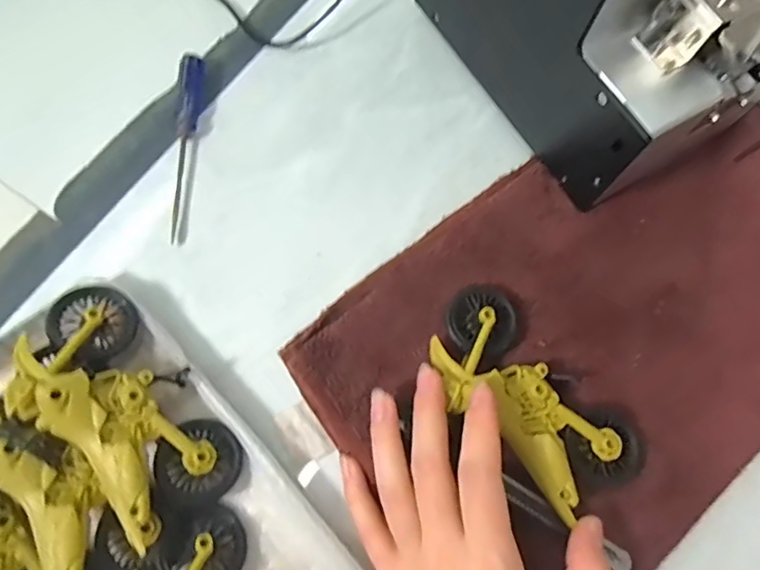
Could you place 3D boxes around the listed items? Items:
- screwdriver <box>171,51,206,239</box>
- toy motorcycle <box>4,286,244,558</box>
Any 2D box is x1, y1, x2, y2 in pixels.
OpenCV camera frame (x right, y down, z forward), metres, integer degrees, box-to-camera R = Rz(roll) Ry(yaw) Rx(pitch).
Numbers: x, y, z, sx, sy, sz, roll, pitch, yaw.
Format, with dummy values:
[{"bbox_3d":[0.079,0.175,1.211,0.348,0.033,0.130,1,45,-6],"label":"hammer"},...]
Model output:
[{"bbox_3d":[-0.115,-0.084,0.307,0.014,0.015,0.115,2,71,-3],"label":"screwdriver"},{"bbox_3d":[-0.120,0.055,0.243,0.055,0.041,0.116,-41,79,-15],"label":"toy motorcycle"}]

